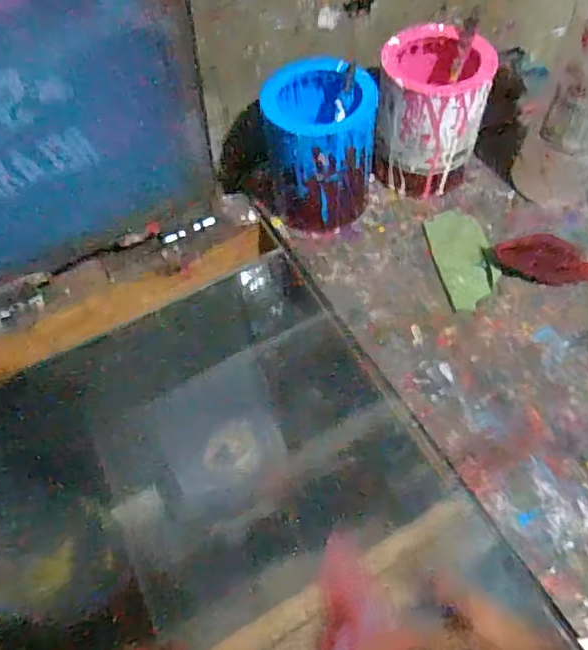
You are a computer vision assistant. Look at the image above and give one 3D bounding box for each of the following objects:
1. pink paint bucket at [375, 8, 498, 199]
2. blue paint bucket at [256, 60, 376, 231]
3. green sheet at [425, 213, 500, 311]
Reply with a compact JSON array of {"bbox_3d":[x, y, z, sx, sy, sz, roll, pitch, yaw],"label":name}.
[{"bbox_3d":[0.142,-0.223,0.613,0.100,0.140,0.107,-2,57,3],"label":"pink paint bucket"},{"bbox_3d":[0.029,-0.179,0.596,0.103,0.140,0.109,1,57,5],"label":"blue paint bucket"},{"bbox_3d":[0.176,-0.070,0.592,0.058,0.007,0.120,-9,57,-2],"label":"green sheet"}]

